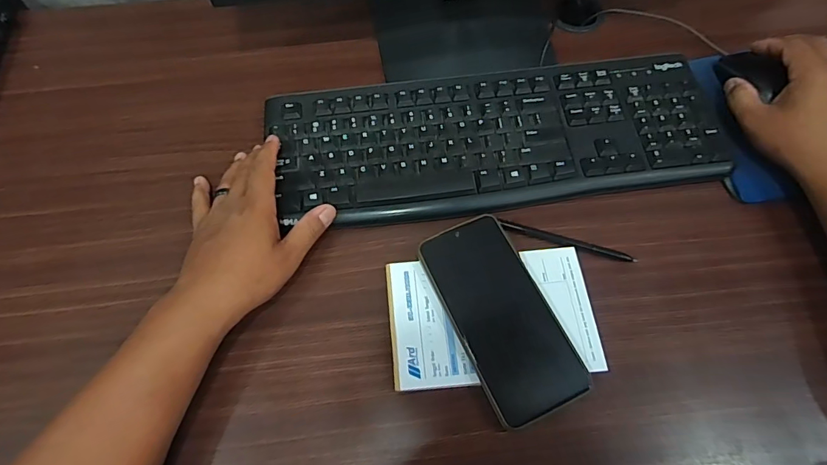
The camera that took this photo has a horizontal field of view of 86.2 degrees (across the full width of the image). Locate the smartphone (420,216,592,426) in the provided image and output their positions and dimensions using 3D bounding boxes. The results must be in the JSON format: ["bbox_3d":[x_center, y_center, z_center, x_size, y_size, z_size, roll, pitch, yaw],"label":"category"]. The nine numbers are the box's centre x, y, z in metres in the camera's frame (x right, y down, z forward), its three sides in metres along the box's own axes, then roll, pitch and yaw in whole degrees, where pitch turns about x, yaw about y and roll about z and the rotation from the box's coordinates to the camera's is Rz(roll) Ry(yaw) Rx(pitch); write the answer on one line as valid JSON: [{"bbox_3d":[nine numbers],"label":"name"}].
[{"bbox_3d":[0.071,0.066,0.361,0.078,0.013,0.161,-24,69,-9],"label":"smartphone"}]

